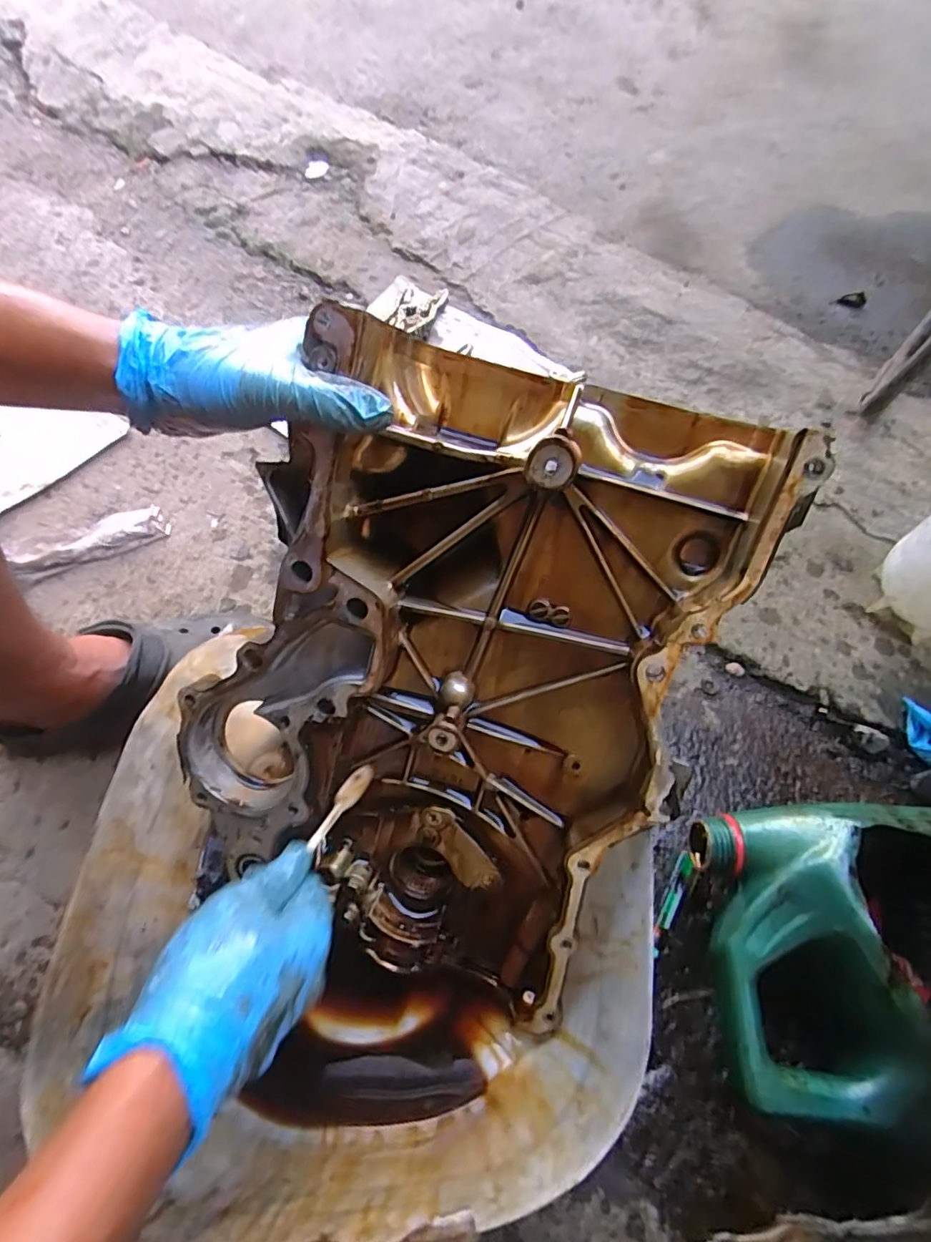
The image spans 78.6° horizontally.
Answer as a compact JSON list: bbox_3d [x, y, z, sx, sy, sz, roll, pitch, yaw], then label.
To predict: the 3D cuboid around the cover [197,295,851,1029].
[{"bbox_3d":[-0.018,0.043,0.351,0.262,0.091,0.383,18,107,2],"label":"cover"}]

